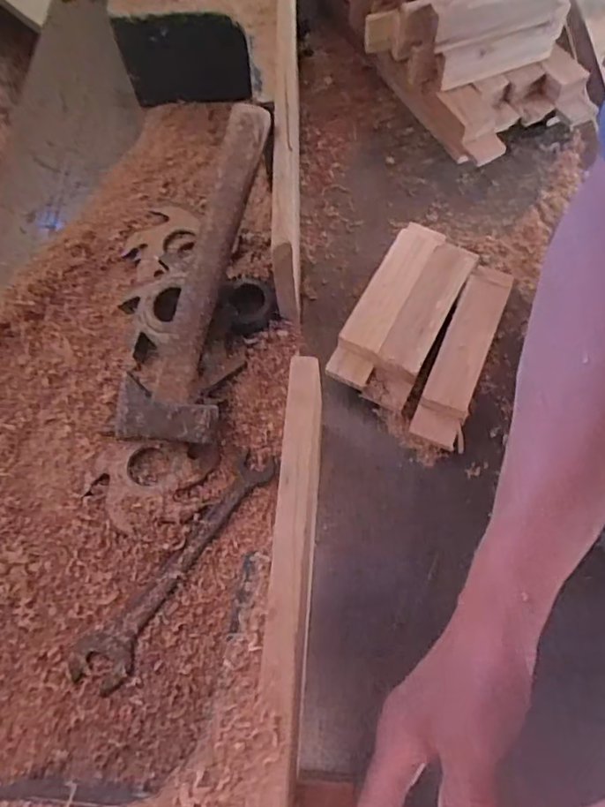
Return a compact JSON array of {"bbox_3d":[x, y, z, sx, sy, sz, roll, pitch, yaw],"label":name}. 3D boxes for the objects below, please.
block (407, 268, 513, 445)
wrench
[{"bbox_3d":[0.141,-0.045,0.501,0.040,0.051,0.180,21,69,10],"label":"block"},{"bbox_3d":[-0.097,0.130,0.454,0.043,0.004,0.213,36,72,16],"label":"wrench"}]

